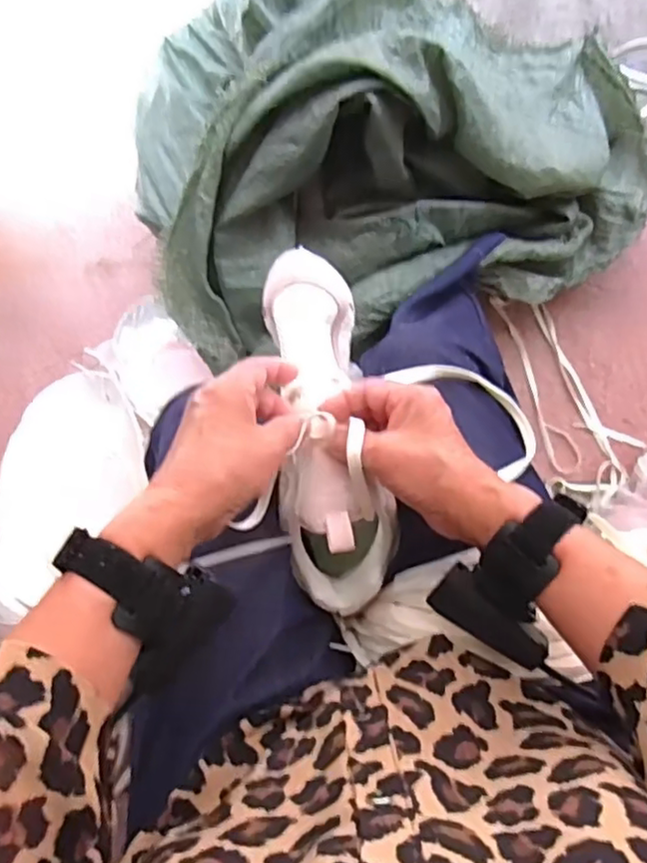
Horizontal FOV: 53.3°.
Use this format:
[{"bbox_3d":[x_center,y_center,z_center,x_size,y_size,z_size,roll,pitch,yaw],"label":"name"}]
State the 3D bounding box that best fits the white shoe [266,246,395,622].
[{"bbox_3d":[0.004,-0.003,0.457,0.073,0.095,0.256,-5,81,2],"label":"white shoe"}]

